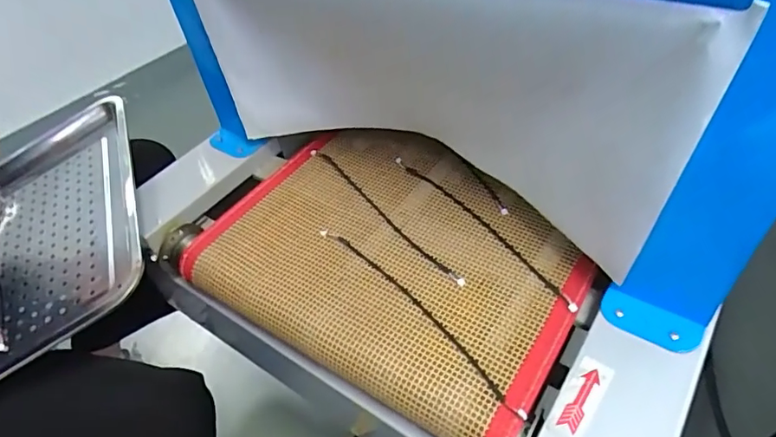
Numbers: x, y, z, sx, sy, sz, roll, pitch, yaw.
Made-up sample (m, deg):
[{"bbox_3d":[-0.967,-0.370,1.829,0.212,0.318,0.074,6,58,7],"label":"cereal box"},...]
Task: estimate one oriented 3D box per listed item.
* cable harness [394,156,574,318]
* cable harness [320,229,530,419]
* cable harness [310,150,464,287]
[{"bbox_3d":[0.100,0.005,0.555,0.023,0.013,0.284,-32,52,-17],"label":"cable harness"},{"bbox_3d":[0.024,0.083,0.483,0.022,0.010,0.281,-37,54,-20],"label":"cable harness"},{"bbox_3d":[-0.011,-0.010,0.589,0.016,0.008,0.292,-34,53,-18],"label":"cable harness"}]

